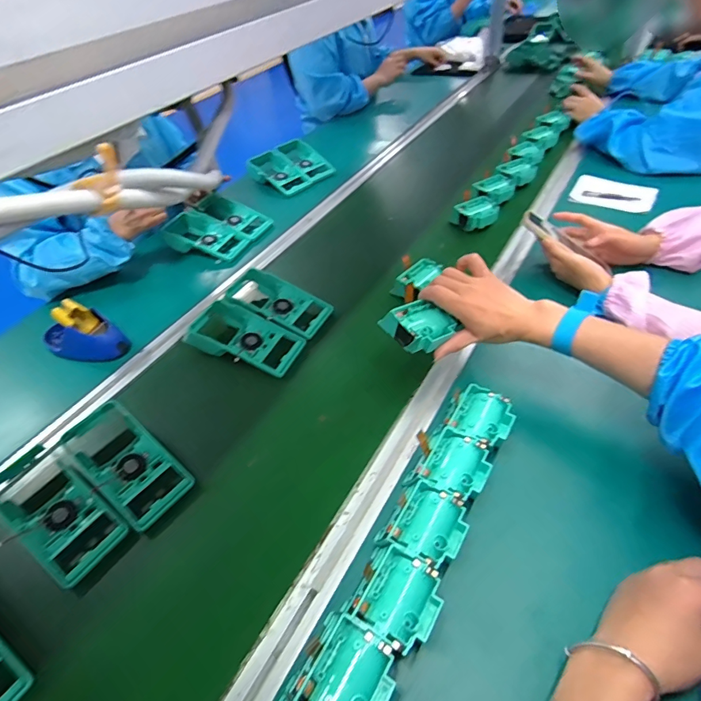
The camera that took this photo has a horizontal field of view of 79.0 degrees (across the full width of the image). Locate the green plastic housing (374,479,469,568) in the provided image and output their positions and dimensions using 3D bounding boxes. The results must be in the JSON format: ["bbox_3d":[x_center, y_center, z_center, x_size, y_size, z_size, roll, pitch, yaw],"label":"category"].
[{"bbox_3d":[0.079,0.186,0.442,0.074,0.050,0.074,23,55,29],"label":"green plastic housing"}]

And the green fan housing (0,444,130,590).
[{"bbox_3d":[-0.360,0.182,0.509,0.196,0.027,0.080,23,55,30],"label":"green fan housing"}]

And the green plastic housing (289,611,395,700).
[{"bbox_3d":[-0.003,0.277,0.362,0.077,0.050,0.073,23,55,29],"label":"green plastic housing"}]

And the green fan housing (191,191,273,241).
[{"bbox_3d":[-0.262,-0.303,0.953,0.163,0.056,0.090,16,52,25],"label":"green fan housing"}]

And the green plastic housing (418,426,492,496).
[{"bbox_3d":[0.120,0.138,0.484,0.067,0.049,0.072,20,54,28],"label":"green plastic housing"}]

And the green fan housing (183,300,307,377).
[{"bbox_3d":[-0.172,-0.017,0.686,0.188,0.051,0.087,17,50,20],"label":"green fan housing"}]

